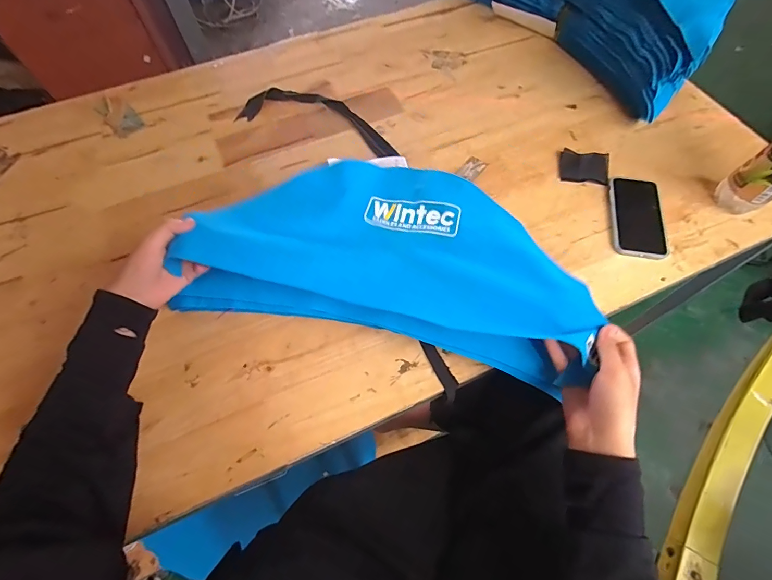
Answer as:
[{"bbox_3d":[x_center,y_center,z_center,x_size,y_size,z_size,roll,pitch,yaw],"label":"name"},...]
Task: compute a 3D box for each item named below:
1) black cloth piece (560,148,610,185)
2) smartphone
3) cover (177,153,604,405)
[{"bbox_3d":[0.330,-0.206,0.626,0.075,0.011,0.064,10,64,5],"label":"black cloth piece"},{"bbox_3d":[0.384,-0.112,0.574,0.073,0.009,0.143,9,64,5],"label":"smartphone"},{"bbox_3d":[0.012,-0.043,0.486,0.461,0.122,0.240,14,64,7],"label":"cover"}]

